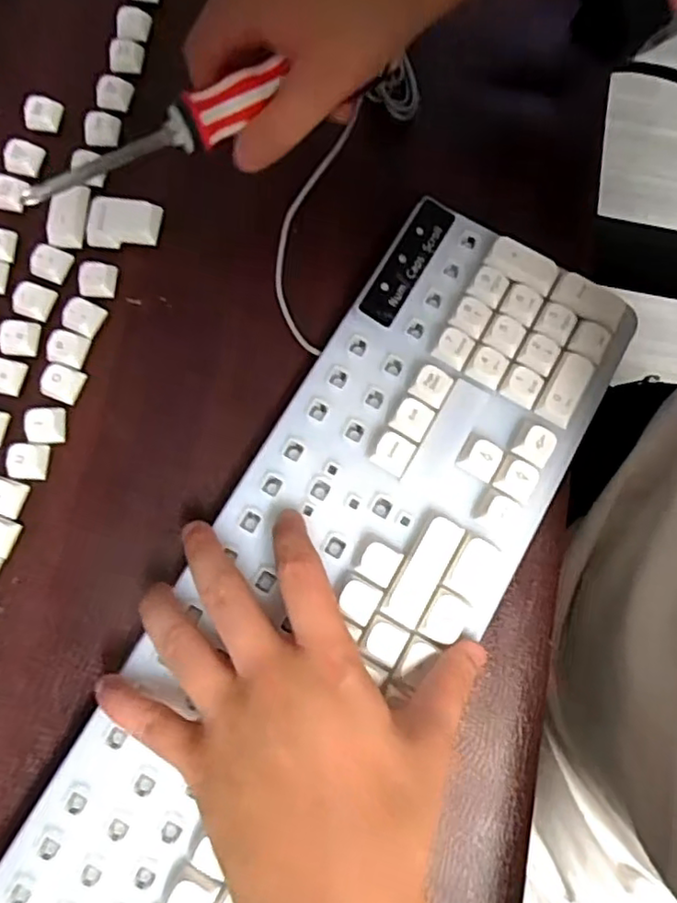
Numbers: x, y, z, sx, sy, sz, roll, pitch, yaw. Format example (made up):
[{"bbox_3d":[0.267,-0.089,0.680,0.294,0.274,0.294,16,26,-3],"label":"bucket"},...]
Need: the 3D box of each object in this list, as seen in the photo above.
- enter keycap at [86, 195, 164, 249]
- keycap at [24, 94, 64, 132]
[{"bbox_3d":[-0.114,-0.122,0.337,0.038,0.008,0.026,2,77,2],"label":"enter keycap"},{"bbox_3d":[-0.166,-0.189,0.353,0.018,0.010,0.018,11,78,4],"label":"keycap"}]

